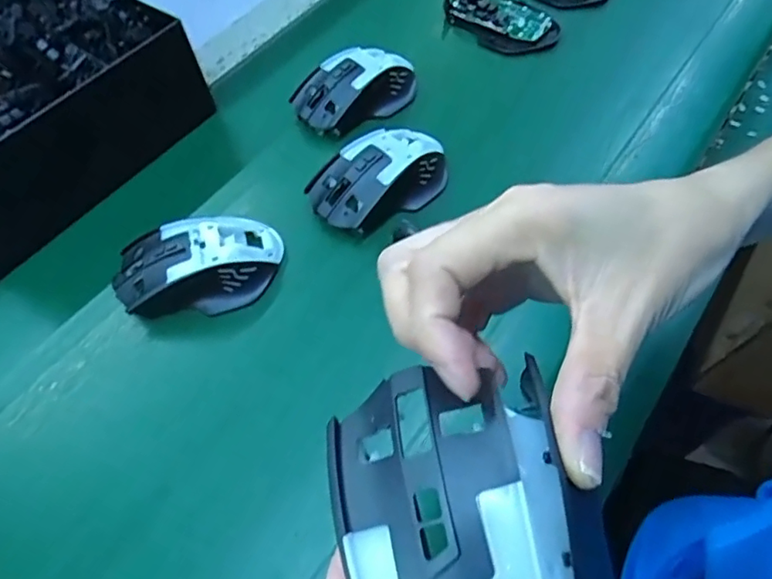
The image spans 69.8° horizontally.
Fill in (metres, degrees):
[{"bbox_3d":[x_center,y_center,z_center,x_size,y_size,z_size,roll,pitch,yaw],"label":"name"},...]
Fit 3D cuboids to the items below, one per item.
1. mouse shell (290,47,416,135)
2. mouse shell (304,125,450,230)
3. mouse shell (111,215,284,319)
[{"bbox_3d":[-0.024,-0.176,0.483,0.114,0.039,0.063,-29,60,-9],"label":"mouse shell"},{"bbox_3d":[-0.003,-0.090,0.422,0.115,0.034,0.066,-36,62,-13],"label":"mouse shell"},{"bbox_3d":[-0.132,-0.018,0.391,0.117,0.037,0.070,-19,58,-11],"label":"mouse shell"}]

